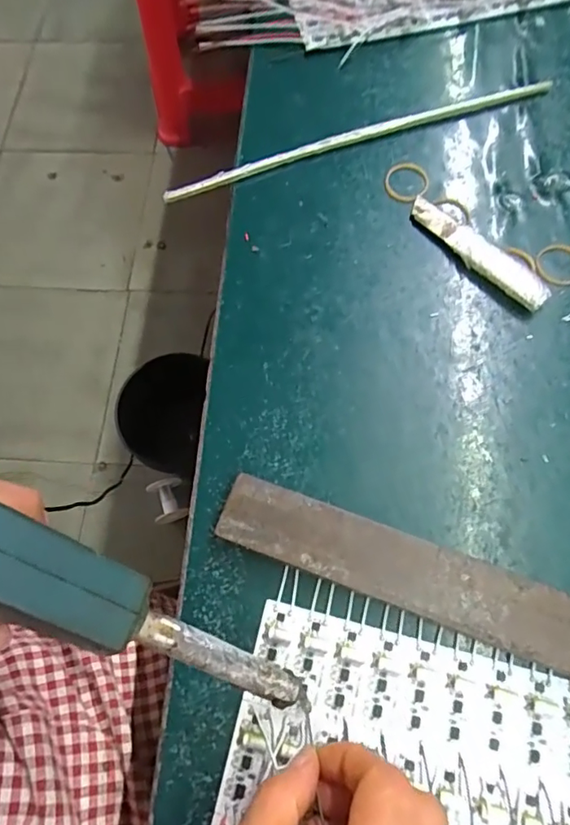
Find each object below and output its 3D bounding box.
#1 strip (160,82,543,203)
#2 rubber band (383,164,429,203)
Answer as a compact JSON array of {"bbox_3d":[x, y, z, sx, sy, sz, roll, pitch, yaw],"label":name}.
[{"bbox_3d":[0.051,-0.183,0.343,0.268,0.006,0.014,-18,71,-5],"label":"strip"},{"bbox_3d":[0.079,-0.151,0.337,0.028,0.004,0.029,0,71,1],"label":"rubber band"}]

